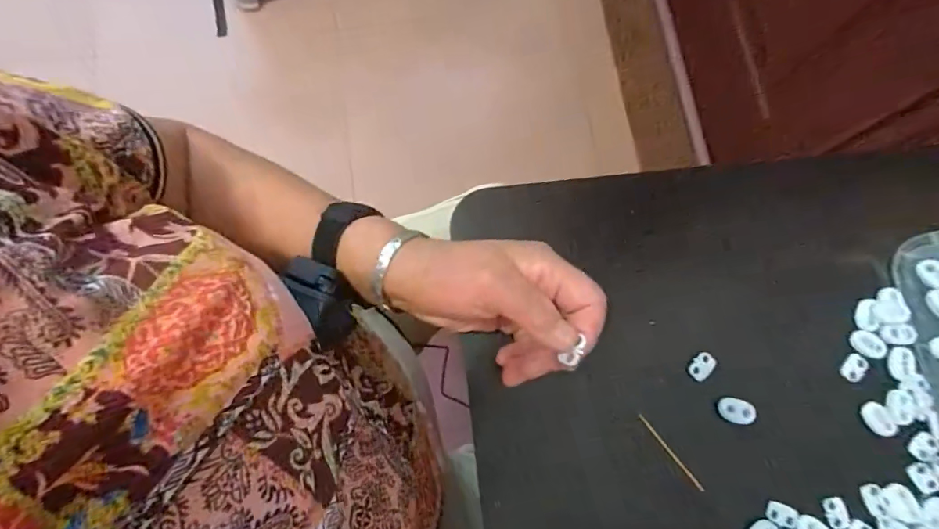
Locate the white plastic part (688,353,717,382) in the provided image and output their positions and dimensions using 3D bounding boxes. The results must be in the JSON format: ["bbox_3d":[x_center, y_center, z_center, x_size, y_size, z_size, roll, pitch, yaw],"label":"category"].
[{"bbox_3d":[0.156,0.068,0.307,0.013,0.004,0.020,42,81,6],"label":"white plastic part"}]

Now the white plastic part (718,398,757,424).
[{"bbox_3d":[0.174,0.095,0.299,0.024,0.006,0.015,13,80,1],"label":"white plastic part"}]

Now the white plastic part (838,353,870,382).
[{"bbox_3d":[0.261,0.070,0.311,0.013,0.005,0.019,38,81,5],"label":"white plastic part"}]

